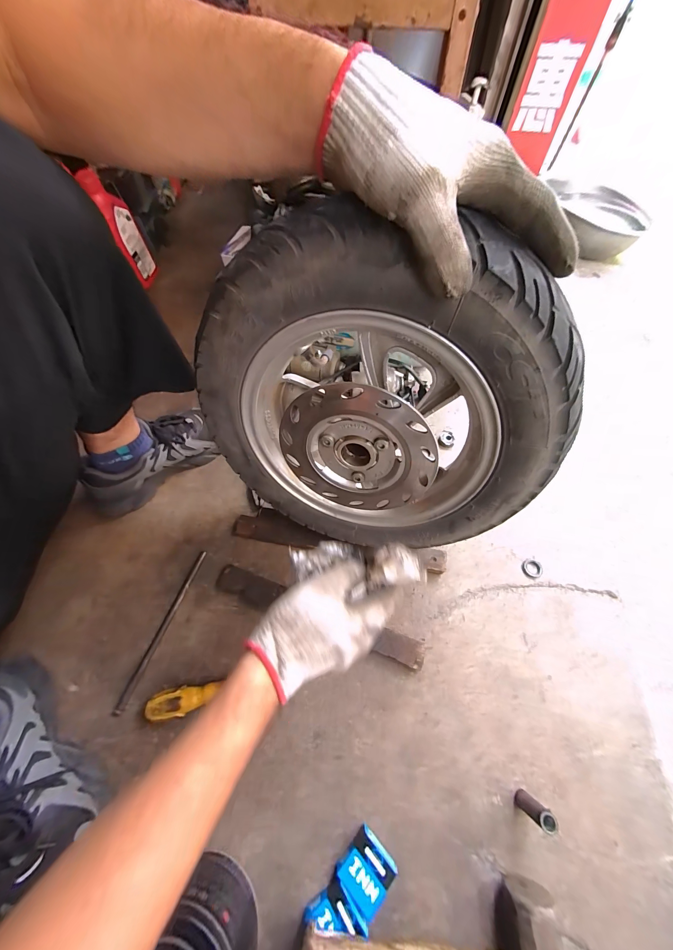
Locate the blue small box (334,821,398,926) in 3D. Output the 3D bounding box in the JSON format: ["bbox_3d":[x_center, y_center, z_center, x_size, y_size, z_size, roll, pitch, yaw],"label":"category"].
[{"bbox_3d":[0.033,0.430,0.331,0.049,0.024,0.047,-42,70,-18],"label":"blue small box"}]

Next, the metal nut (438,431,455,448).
[{"bbox_3d":[0.212,-0.069,0.584,0.028,0.010,0.032,15,65,8],"label":"metal nut"}]

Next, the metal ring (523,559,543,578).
[{"bbox_3d":[0.310,0.148,0.479,0.030,0.004,0.028,0,64,1],"label":"metal ring"}]

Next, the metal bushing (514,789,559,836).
[{"bbox_3d":[0.220,0.373,0.336,0.015,0.055,0.019,40,71,19],"label":"metal bushing"}]

